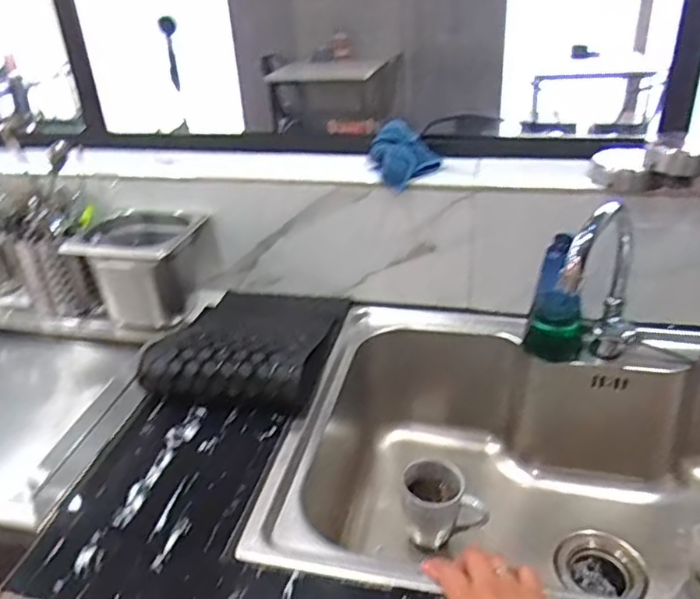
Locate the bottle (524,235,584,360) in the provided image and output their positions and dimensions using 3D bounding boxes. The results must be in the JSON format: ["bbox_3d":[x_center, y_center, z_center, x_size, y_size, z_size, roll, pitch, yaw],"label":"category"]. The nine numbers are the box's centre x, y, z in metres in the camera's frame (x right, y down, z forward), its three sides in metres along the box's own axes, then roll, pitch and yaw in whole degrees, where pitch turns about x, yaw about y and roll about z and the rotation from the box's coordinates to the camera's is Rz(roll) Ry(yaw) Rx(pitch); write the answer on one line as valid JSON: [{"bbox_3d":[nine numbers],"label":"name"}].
[{"bbox_3d":[0.284,0.002,0.835,0.079,0.176,0.055,7,32,18],"label":"bottle"}]

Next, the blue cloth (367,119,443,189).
[{"bbox_3d":[0.075,-0.216,0.912,0.112,0.053,0.130,13,34,26],"label":"blue cloth"}]

